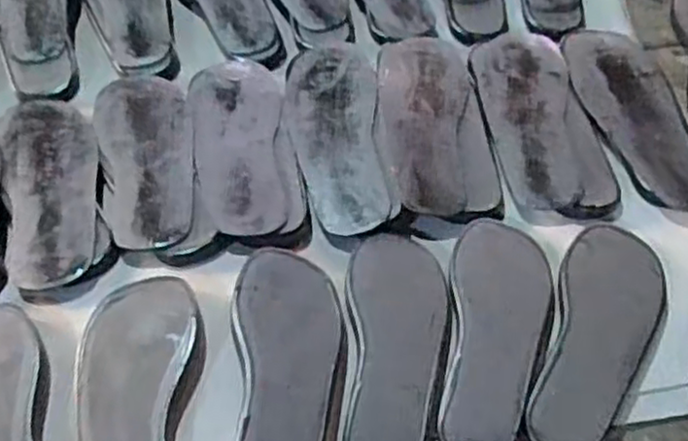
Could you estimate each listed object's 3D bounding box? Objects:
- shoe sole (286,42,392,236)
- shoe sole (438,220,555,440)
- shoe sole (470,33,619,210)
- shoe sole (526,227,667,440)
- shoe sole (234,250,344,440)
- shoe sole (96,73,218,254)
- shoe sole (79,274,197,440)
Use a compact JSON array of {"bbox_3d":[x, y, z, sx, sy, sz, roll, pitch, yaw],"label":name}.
[{"bbox_3d":[-0.009,-0.098,0.749,0.092,0.018,0.260,-2,56,-4],"label":"shoe sole"},{"bbox_3d":[0.134,0.093,0.623,0.089,0.013,0.218,11,56,5],"label":"shoe sole"},{"bbox_3d":[0.211,-0.122,0.785,0.112,0.018,0.263,-4,56,-5],"label":"shoe sole"},{"bbox_3d":[0.222,0.098,0.621,0.091,0.010,0.224,24,58,13],"label":"shoe sole"},{"bbox_3d":[-0.046,0.127,0.578,0.084,0.024,0.228,0,56,-2],"label":"shoe sole"},{"bbox_3d":[-0.196,-0.068,0.720,0.089,0.029,0.259,-13,58,-11],"label":"shoe sole"},{"bbox_3d":[-0.167,0.148,0.552,0.082,0.024,0.231,2,56,-1],"label":"shoe sole"}]

